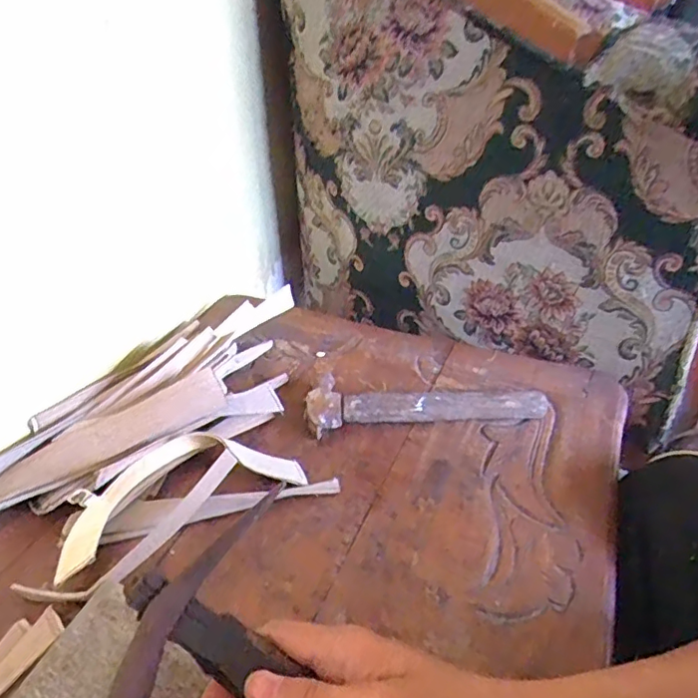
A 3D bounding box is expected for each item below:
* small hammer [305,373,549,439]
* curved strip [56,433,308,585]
[{"bbox_3d":[0.067,0.044,0.507,0.207,0.026,0.060,-3,36,-5],"label":"small hammer"},{"bbox_3d":[-0.127,0.103,0.418,0.176,0.031,0.072,-21,41,-26],"label":"curved strip"}]

